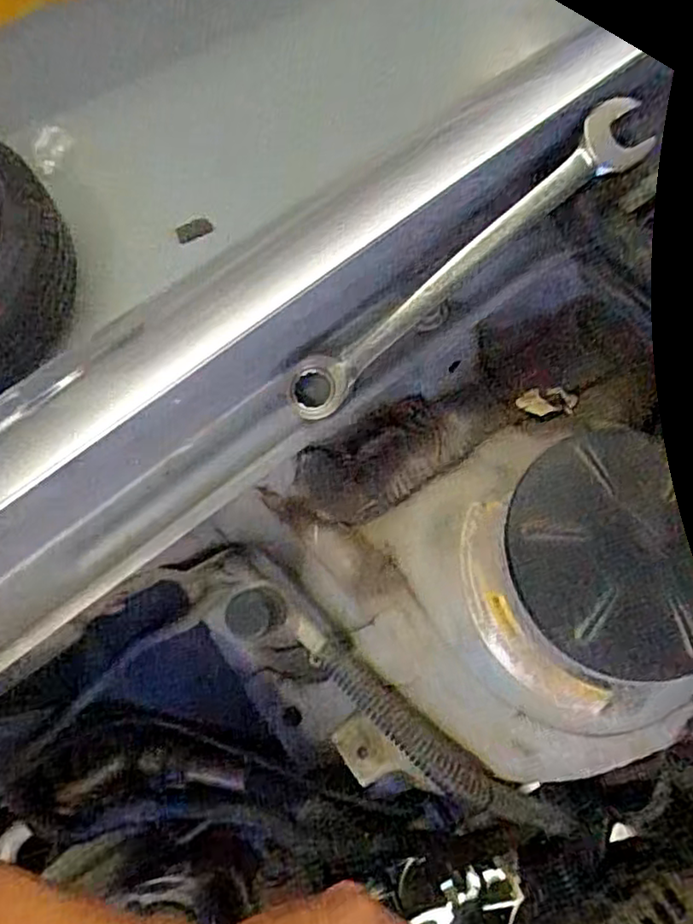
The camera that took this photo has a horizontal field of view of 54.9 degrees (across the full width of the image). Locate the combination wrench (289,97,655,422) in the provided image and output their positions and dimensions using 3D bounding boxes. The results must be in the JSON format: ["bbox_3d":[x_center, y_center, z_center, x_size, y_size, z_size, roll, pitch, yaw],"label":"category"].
[{"bbox_3d":[0.047,-0.078,0.270,0.174,0.014,0.022,-40,76,4],"label":"combination wrench"}]

